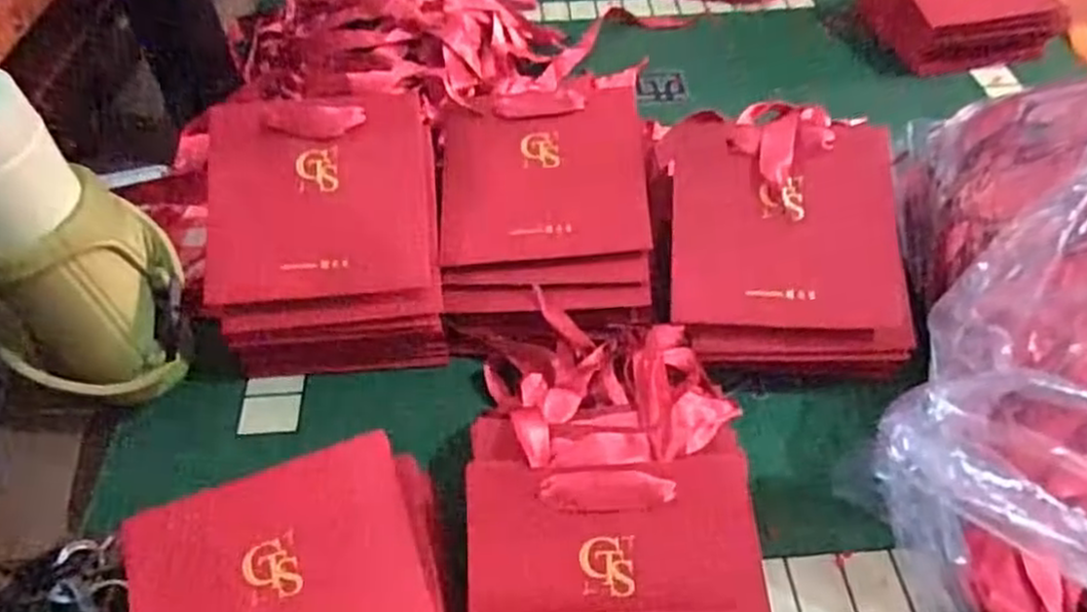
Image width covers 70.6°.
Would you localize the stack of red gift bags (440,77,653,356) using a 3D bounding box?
[{"bbox_3d":[0.001,-0.070,0.544,0.140,0.046,0.178,-1,71,-1],"label":"stack of red gift bags"}]

